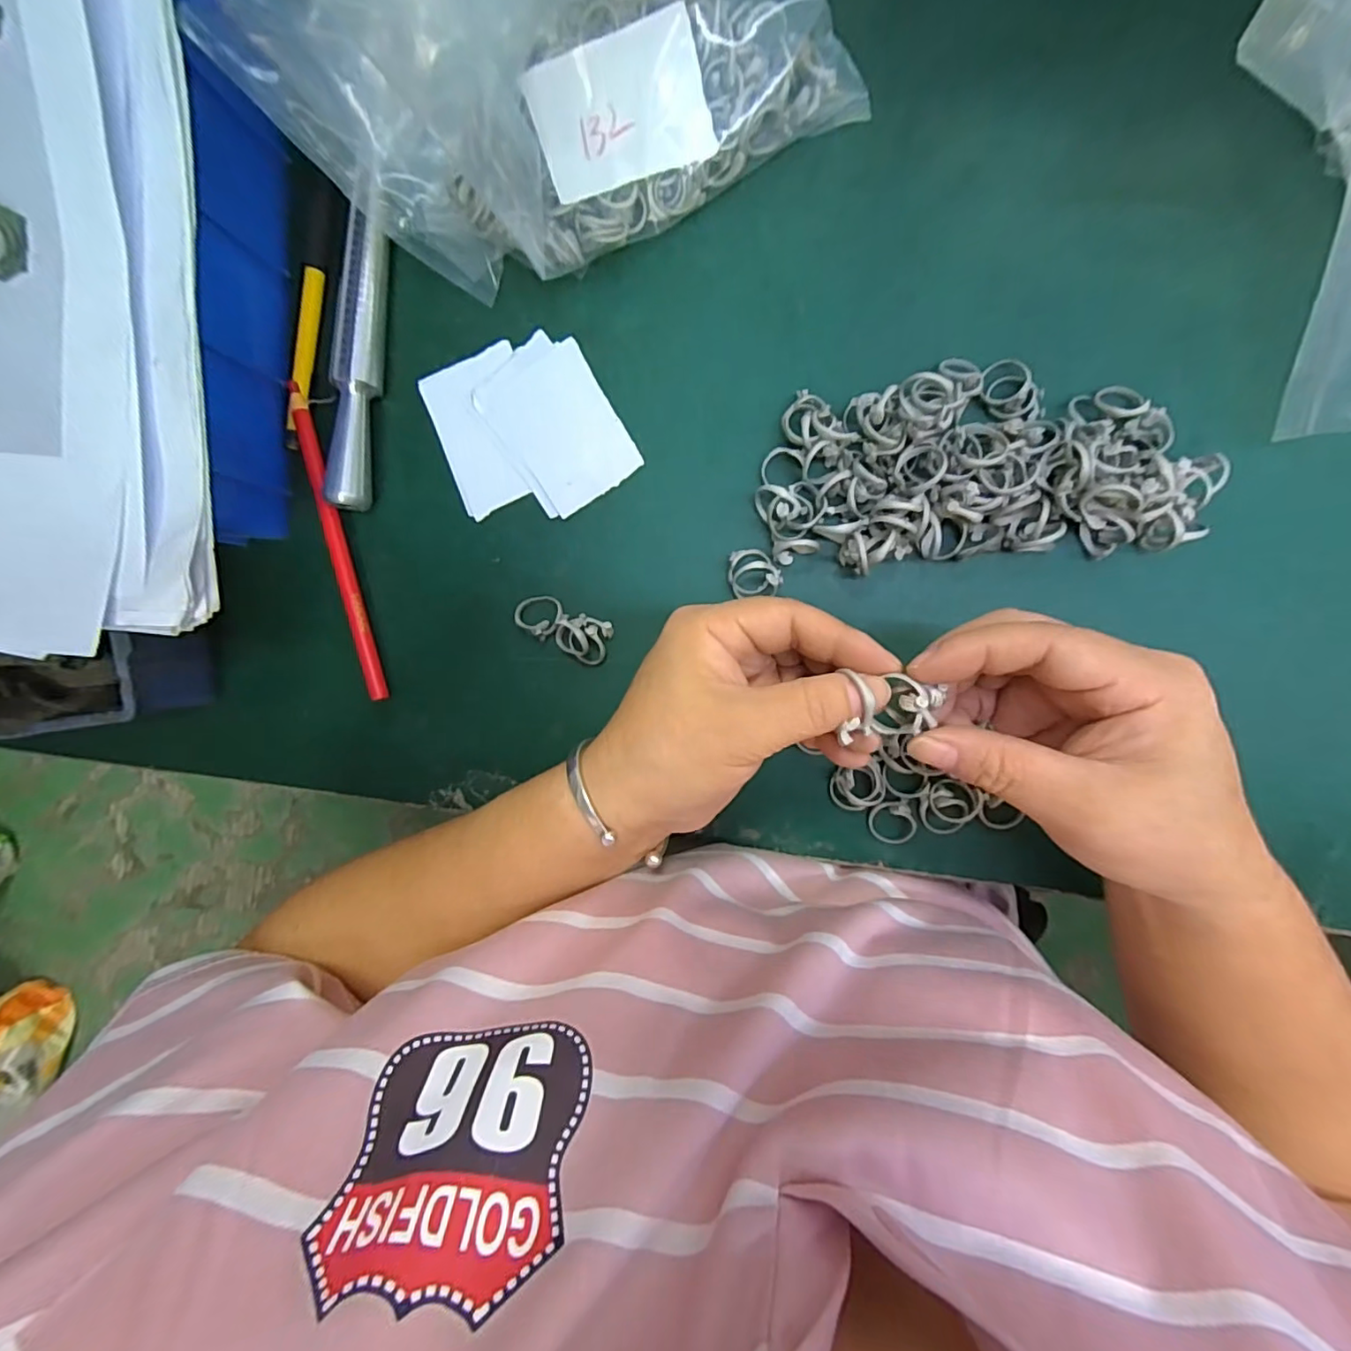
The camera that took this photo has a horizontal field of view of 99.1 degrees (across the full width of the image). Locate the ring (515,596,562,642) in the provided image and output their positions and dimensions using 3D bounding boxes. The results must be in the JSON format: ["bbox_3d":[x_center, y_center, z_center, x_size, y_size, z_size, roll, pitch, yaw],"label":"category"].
[{"bbox_3d":[-0.071,-0.032,0.300,0.022,0.011,0.023,0,94,6],"label":"ring"}]

